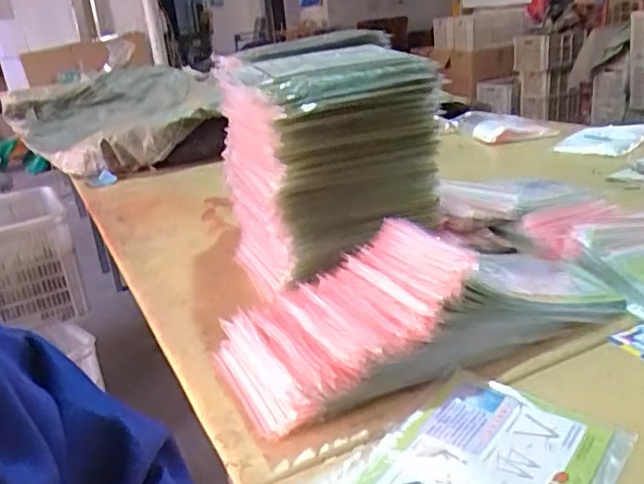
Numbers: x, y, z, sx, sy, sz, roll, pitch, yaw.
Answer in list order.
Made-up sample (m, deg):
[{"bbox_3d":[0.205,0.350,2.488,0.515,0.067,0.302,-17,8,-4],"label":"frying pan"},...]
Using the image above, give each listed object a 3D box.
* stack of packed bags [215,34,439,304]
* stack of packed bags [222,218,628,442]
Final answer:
[{"bbox_3d":[0.004,-0.112,0.841,0.265,0.287,0.261,-12,22,-14],"label":"stack of packed bags"},{"bbox_3d":[0.109,0.054,0.647,0.441,0.099,0.181,-15,23,-21],"label":"stack of packed bags"}]

